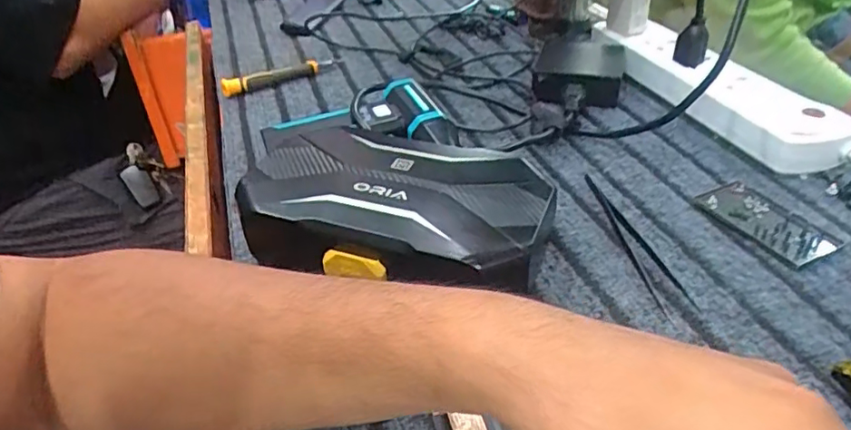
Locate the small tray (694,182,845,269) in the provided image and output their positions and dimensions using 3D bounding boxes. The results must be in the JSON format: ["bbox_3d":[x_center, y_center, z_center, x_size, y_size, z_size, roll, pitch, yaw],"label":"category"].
[{"bbox_3d":[0.221,0.004,0.379,0.041,0.004,0.080,-20,40,-20],"label":"small tray"}]

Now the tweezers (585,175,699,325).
[{"bbox_3d":[0.134,0.014,0.373,0.020,0.004,0.136,-6,37,-4],"label":"tweezers"}]

